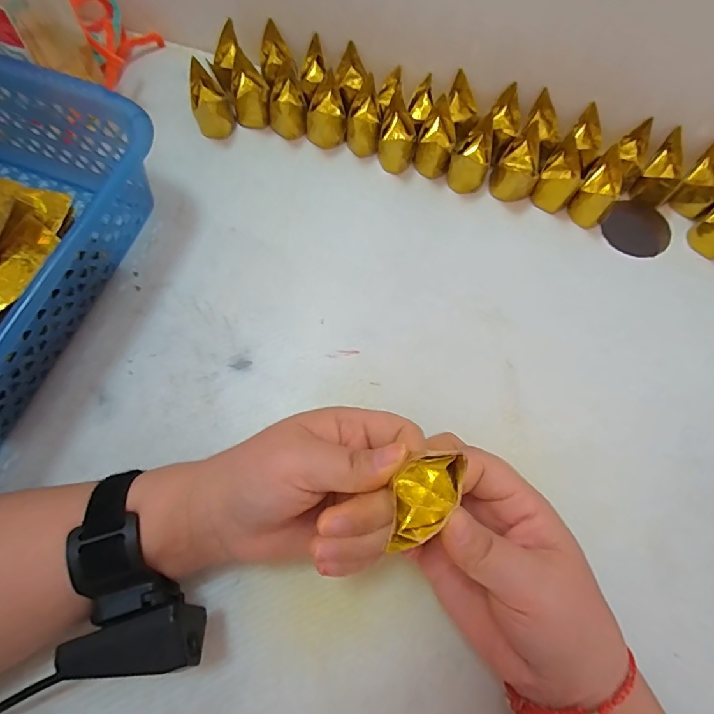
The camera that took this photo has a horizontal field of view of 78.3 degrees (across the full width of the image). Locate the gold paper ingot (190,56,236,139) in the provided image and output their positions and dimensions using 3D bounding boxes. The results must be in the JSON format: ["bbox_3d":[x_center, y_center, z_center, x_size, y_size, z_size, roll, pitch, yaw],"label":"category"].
[{"bbox_3d":[-0.136,-0.233,0.403,0.033,0.041,0.050,-24,73,-8],"label":"gold paper ingot"}]

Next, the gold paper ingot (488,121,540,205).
[{"bbox_3d":[0.141,-0.164,0.382,0.038,0.036,0.053,29,74,9],"label":"gold paper ingot"}]

